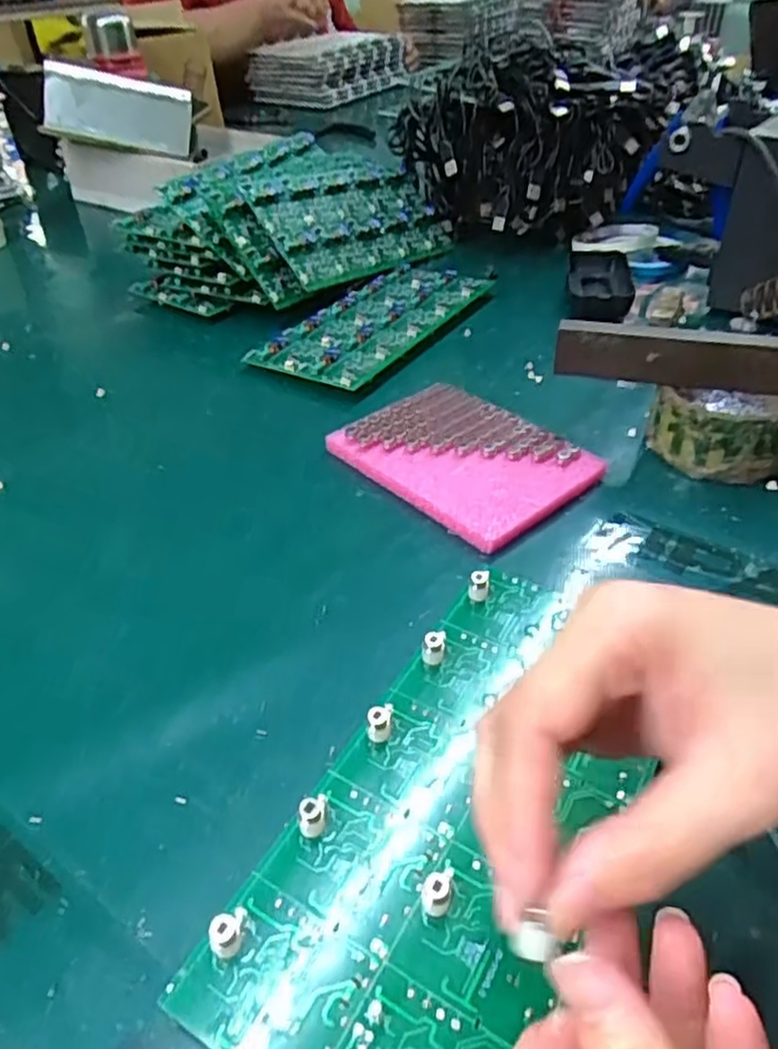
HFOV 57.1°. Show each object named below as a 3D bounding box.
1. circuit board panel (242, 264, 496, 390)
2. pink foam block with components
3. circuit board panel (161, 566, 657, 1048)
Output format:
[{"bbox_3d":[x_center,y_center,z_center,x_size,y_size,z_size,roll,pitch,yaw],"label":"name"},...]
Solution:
[{"bbox_3d":[-0.007,-0.171,0.598,0.101,0.015,0.220,24,47,27],"label":"circuit board panel"},{"bbox_3d":[0.045,-0.046,0.446,0.102,0.018,0.144,-31,49,-30],"label":"pink foam block with components"},{"bbox_3d":[0.031,0.102,0.270,0.102,0.015,0.222,21,45,24],"label":"circuit board panel"}]

